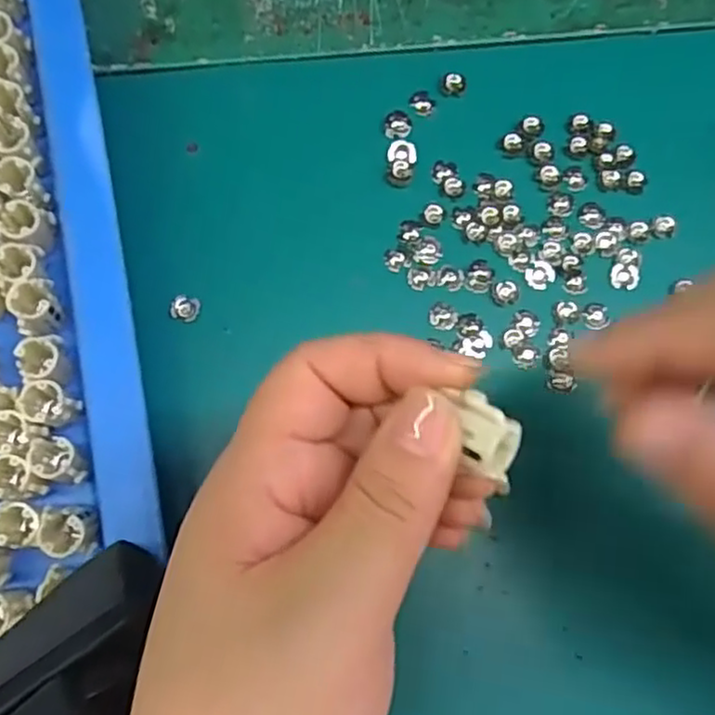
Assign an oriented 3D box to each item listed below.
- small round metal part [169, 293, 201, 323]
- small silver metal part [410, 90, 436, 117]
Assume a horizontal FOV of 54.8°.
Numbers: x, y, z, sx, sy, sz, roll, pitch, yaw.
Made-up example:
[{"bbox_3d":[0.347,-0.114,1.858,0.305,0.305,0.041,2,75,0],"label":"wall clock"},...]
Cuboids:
[{"bbox_3d":[-0.064,-0.018,0.257,0.011,0.004,0.009,20,75,3],"label":"small round metal part"},{"bbox_3d":[0.027,-0.105,0.282,0.010,0.004,0.011,1,74,-2],"label":"small silver metal part"}]

